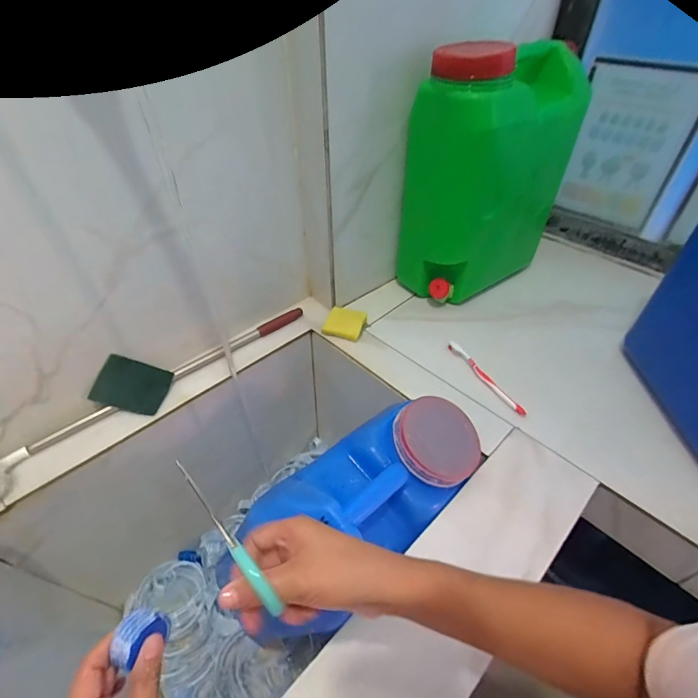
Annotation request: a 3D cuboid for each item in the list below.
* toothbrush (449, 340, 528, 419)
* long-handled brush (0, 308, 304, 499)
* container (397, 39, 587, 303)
[{"bbox_3d":[0.233,0.046,0.678,0.016,0.016,0.179,-22,48,-21],"label":"toothbrush"},{"bbox_3d":[-0.310,0.046,0.643,0.073,0.069,0.586,33,53,30],"label":"long-handled brush"},{"bbox_3d":[0.268,-0.319,0.755,0.301,0.400,0.173,-27,50,-25],"label":"container"}]

